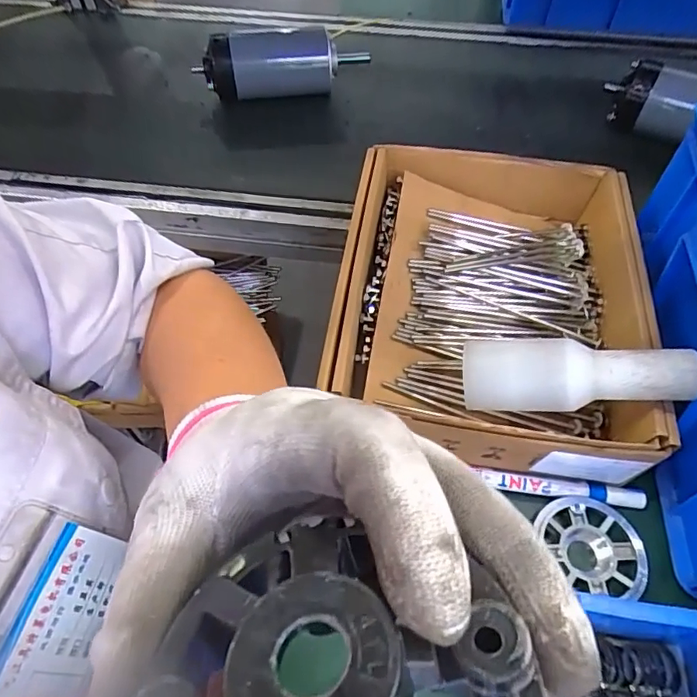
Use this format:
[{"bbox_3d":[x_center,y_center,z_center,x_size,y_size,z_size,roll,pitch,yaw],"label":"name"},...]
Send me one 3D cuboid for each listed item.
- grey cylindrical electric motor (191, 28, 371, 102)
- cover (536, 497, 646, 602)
[{"bbox_3d":[-0.088,-0.392,0.703,0.223,0.068,0.080,-8,57,-6],"label":"grey cylindrical electric motor"},{"bbox_3d":[0.178,0.145,0.379,0.077,0.012,0.067,9,57,5],"label":"cover"}]

